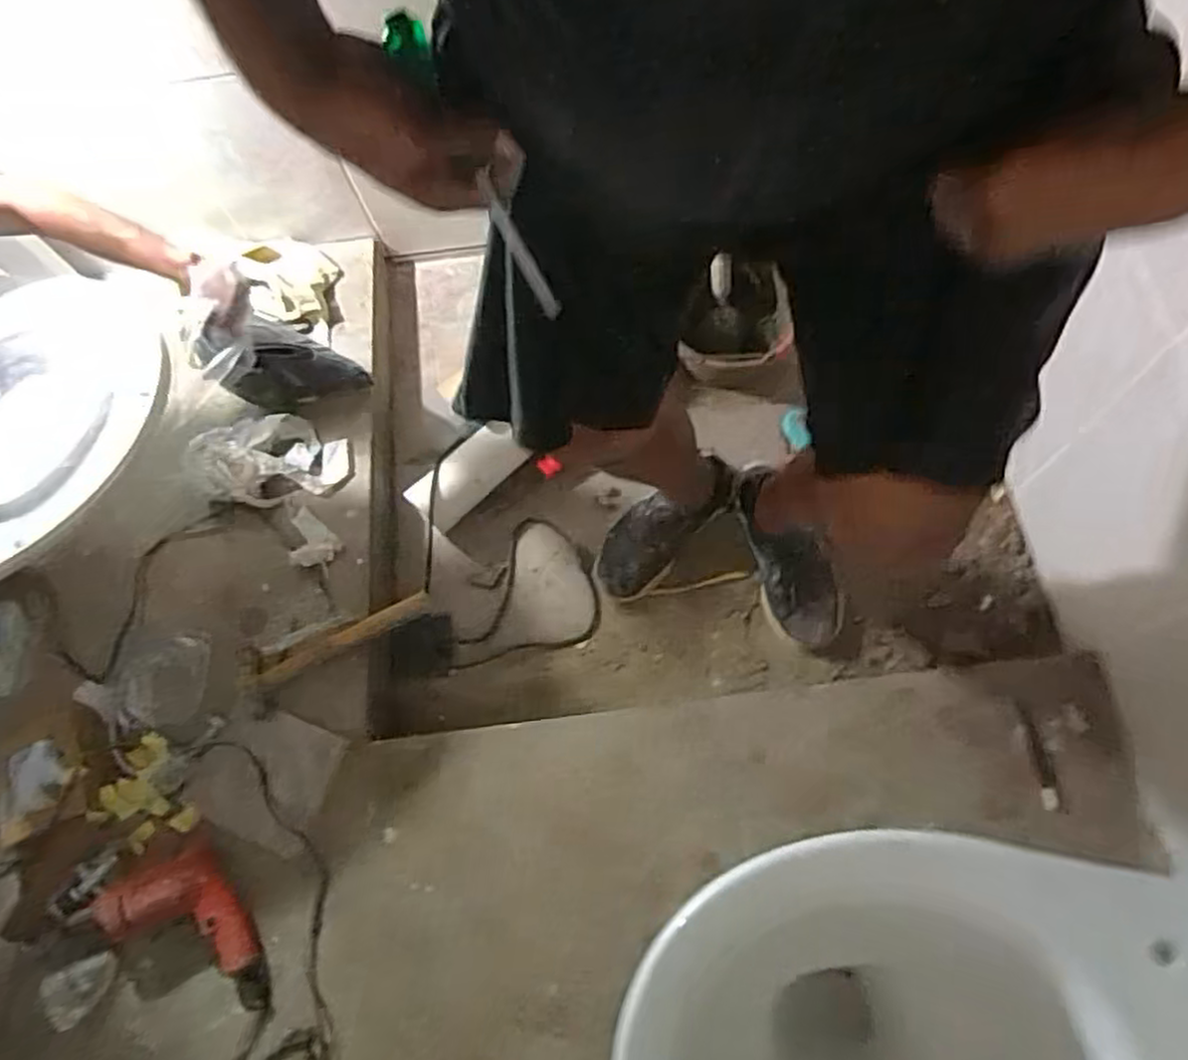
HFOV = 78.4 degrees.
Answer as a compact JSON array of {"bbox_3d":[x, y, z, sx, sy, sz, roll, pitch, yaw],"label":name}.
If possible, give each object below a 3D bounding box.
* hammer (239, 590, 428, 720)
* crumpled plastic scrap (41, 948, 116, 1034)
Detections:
[{"bbox_3d":[-0.386,0.166,1.101,0.283,0.029,0.104,-27,71,-21],"label":"hammer"},{"bbox_3d":[-0.647,0.580,0.916,0.075,0.032,0.065,-26,66,-4],"label":"crumpled plastic scrap"}]

